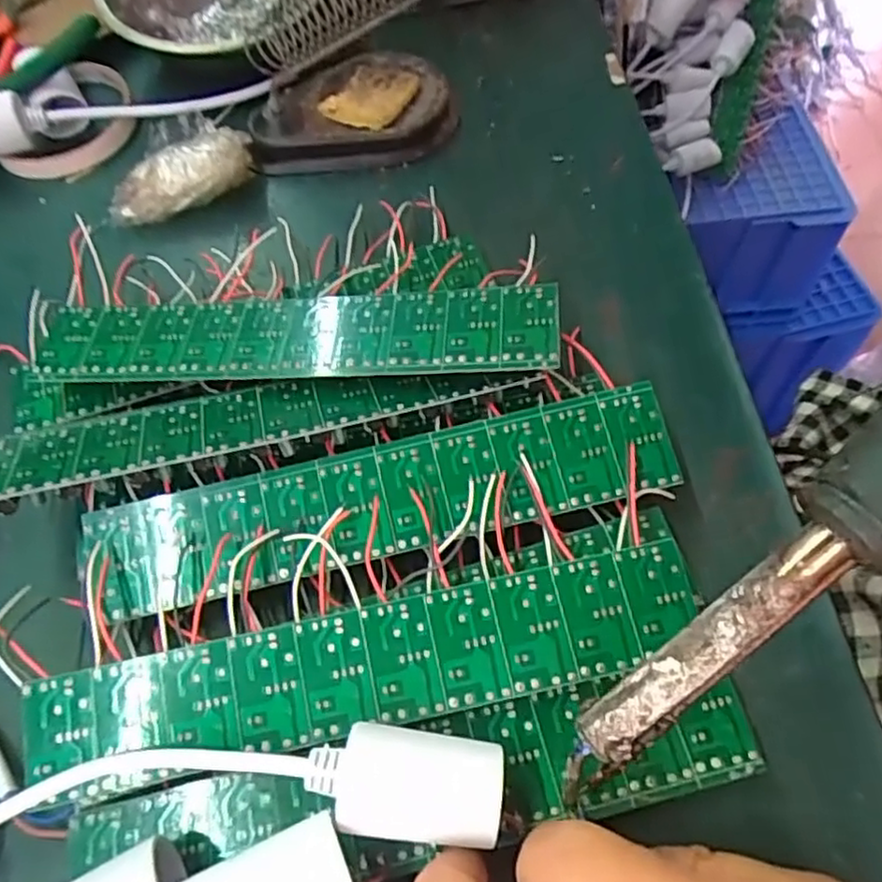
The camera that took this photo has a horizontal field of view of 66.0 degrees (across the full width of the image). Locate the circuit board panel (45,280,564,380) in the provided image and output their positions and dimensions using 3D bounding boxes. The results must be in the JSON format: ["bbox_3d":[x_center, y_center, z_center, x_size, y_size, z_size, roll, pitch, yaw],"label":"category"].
[{"bbox_3d":[-0.059,-0.040,0.256,0.201,0.004,0.039,-1,59,9],"label":"circuit board panel"}]

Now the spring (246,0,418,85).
[{"bbox_3d":[-0.057,-0.200,0.314,0.043,0.034,0.127,-46,34,-19],"label":"spring"}]

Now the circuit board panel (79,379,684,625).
[{"bbox_3d":[-0.018,0.018,0.229,0.197,0.008,0.037,-13,76,-4],"label":"circuit board panel"}]

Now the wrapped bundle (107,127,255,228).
[{"bbox_3d":[-0.125,-0.127,0.330,0.073,0.033,0.021,-27,64,-11],"label":"wrapped bundle"}]

